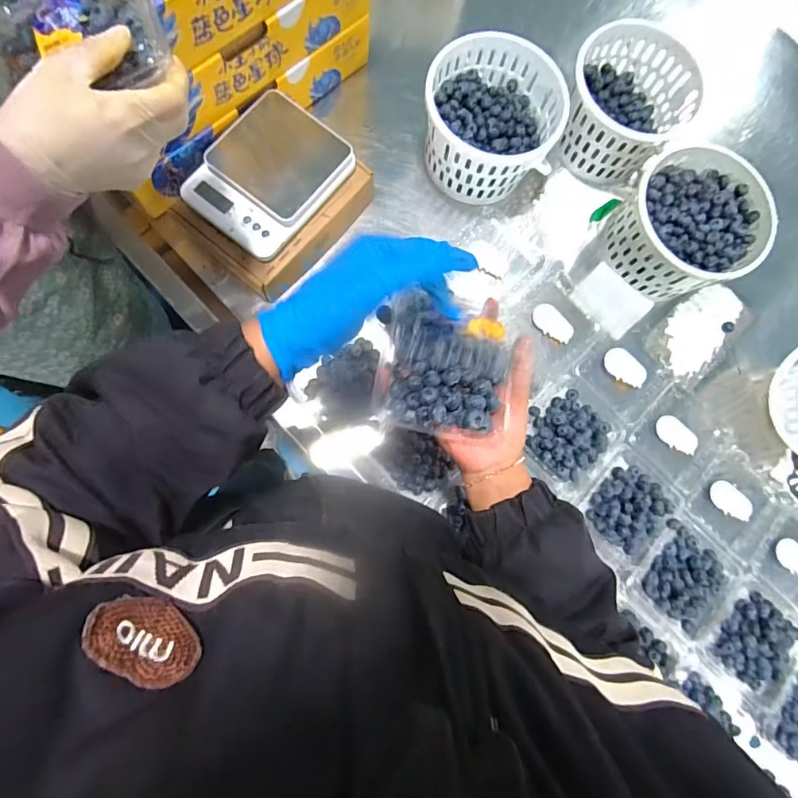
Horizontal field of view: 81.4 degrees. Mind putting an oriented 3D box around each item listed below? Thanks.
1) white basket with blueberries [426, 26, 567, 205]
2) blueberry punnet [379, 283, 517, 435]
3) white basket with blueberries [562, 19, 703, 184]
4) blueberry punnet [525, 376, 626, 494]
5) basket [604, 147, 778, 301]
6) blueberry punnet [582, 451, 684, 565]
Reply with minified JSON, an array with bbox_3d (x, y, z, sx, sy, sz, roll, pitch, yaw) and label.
[{"bbox_3d":[0.122,-0.374,0.635,0.172,0.115,0.181,1,83,-4],"label":"white basket with blueberries"},{"bbox_3d":[0.041,-0.022,0.367,0.099,0.044,0.095,8,83,-3],"label":"blueberry punnet"},{"bbox_3d":[0.311,-0.417,0.656,0.157,0.106,0.172,1,83,-4],"label":"white basket with blueberries"},{"bbox_3d":[0.221,0.041,0.600,0.129,0.036,0.117,-42,88,-8],"label":"blueberry punnet"},{"bbox_3d":[0.378,-0.224,0.619,0.172,0.110,0.163,1,83,-4],"label":"basket"},{"bbox_3d":[0.295,0.140,0.595,0.119,0.039,0.107,-43,88,-8],"label":"blueberry punnet"}]

